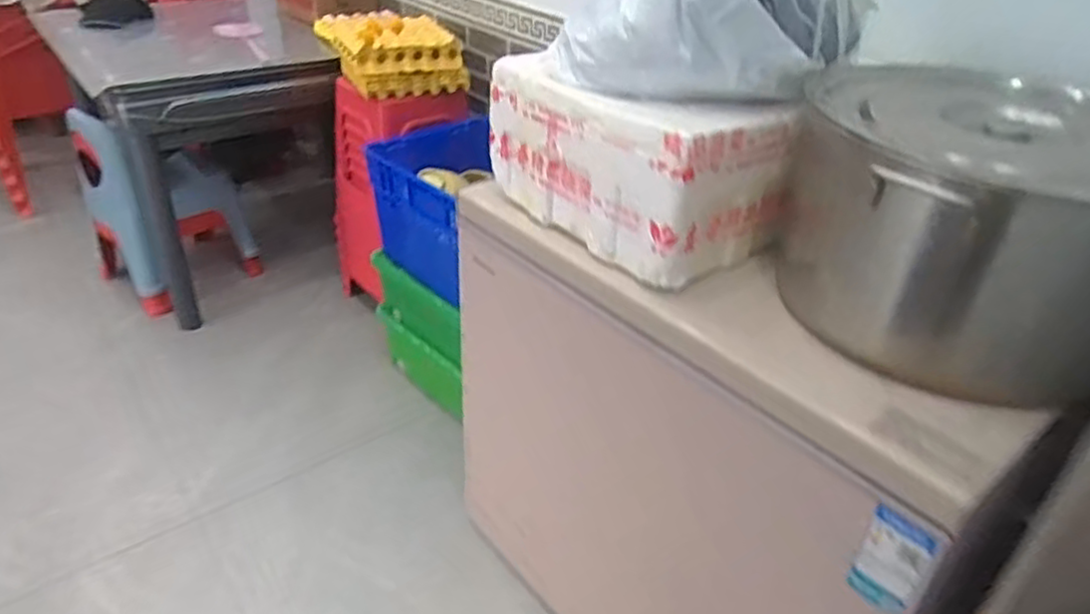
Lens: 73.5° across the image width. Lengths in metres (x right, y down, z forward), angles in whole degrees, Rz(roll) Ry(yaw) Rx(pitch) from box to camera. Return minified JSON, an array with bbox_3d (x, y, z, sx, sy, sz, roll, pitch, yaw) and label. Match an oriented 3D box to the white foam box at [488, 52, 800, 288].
[{"bbox_3d":[0.137,-0.239,1.133,0.243,0.221,0.412,-21,40,-33],"label":"white foam box"}]

